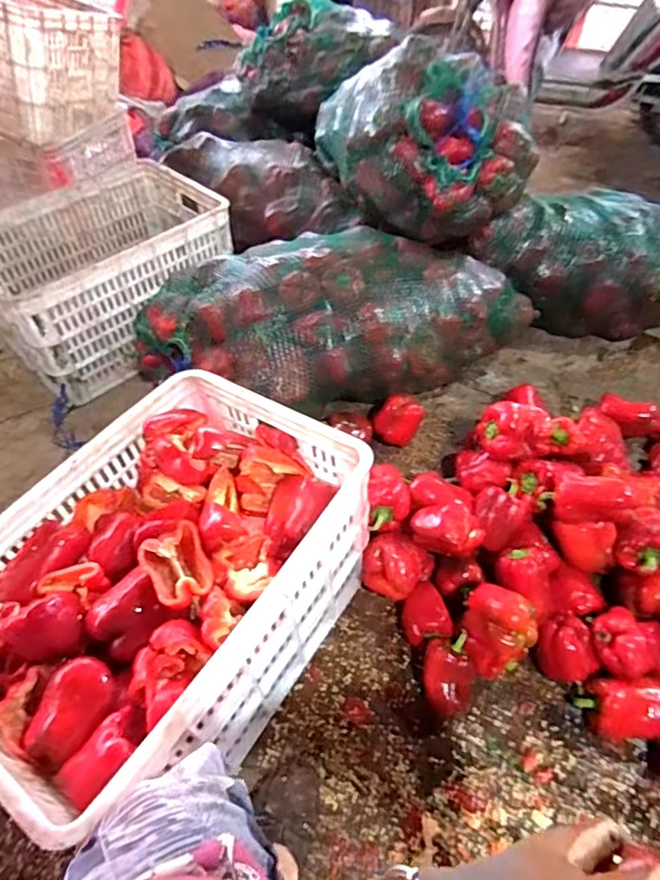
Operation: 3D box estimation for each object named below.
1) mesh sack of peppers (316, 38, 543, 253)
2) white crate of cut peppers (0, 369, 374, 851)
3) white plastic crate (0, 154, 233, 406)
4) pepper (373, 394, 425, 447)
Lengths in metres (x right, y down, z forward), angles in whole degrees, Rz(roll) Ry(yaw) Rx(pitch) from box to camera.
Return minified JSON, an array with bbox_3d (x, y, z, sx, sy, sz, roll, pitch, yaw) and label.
[{"bbox_3d":[0.197,-0.643,1.113,0.334,0.264,0.438,-13,53,-11],"label":"mesh sack of peppers"},{"bbox_3d":[-0.212,0.193,0.715,0.367,0.258,0.501,28,56,20],"label":"white crate of cut peppers"},{"bbox_3d":[-0.509,-0.392,1.215,0.356,0.259,0.512,37,60,25],"label":"white plastic crate"},{"bbox_3d":[0.137,-0.038,1.037,0.090,0.086,0.075,-35,60,-25],"label":"pepper"}]

